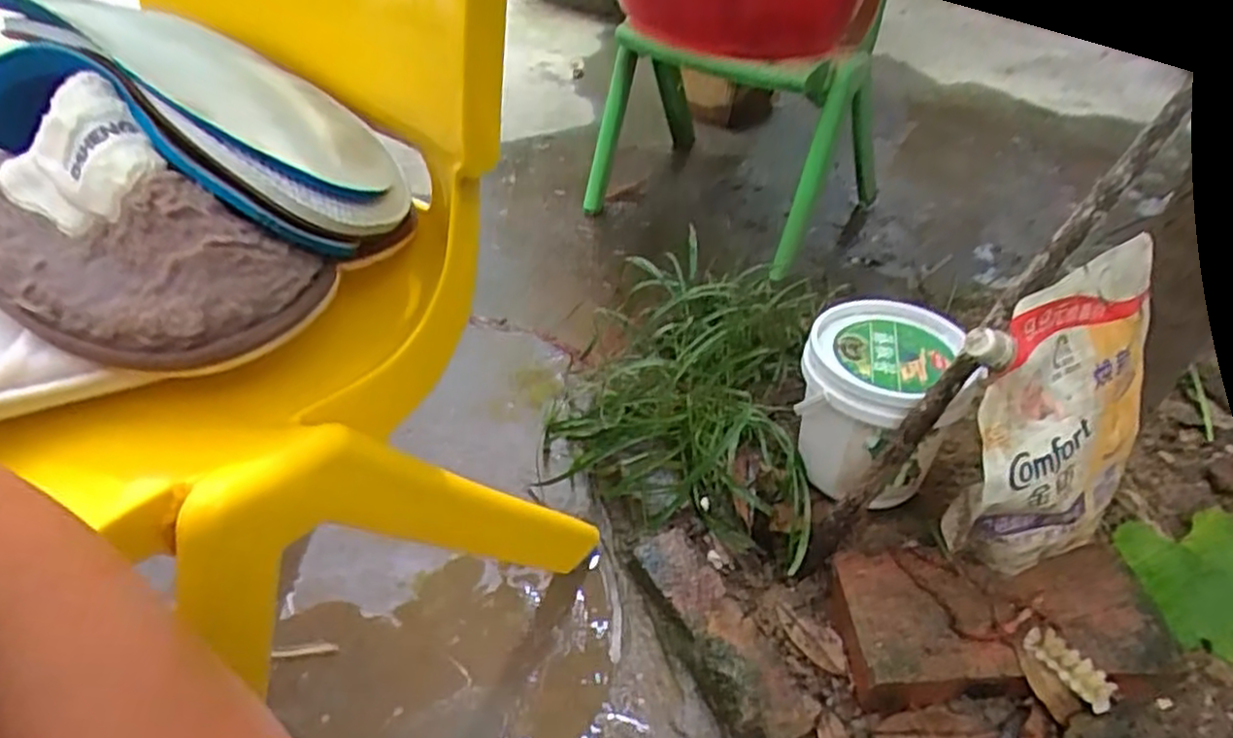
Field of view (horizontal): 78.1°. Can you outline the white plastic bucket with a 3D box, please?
[{"bbox_3d":[0.211,0.032,0.615,0.122,0.129,0.117,2,40,-2],"label":"white plastic bucket"}]

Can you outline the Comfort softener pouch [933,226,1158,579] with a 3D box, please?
[{"bbox_3d":[0.301,0.050,0.528,0.163,0.228,0.086,-24,47,-28],"label":"Comfort softener pouch"}]

